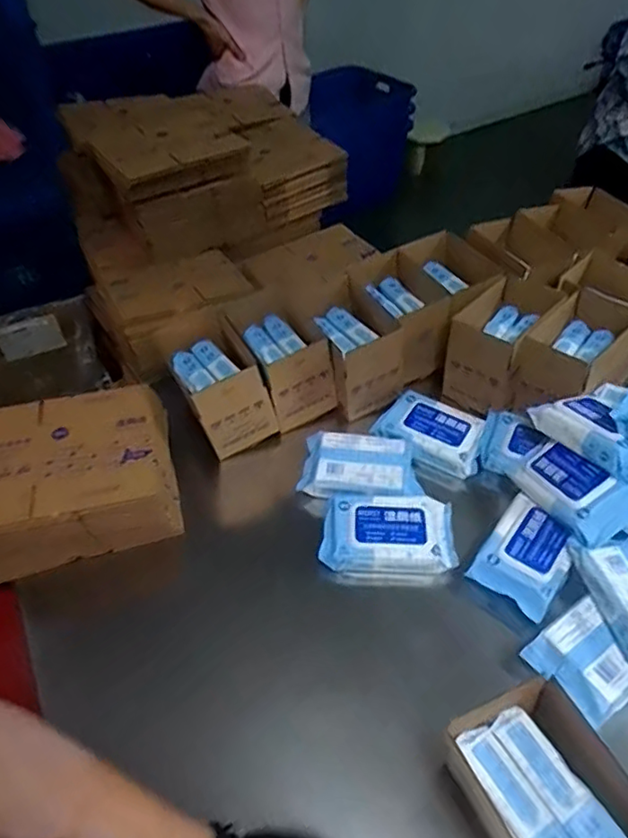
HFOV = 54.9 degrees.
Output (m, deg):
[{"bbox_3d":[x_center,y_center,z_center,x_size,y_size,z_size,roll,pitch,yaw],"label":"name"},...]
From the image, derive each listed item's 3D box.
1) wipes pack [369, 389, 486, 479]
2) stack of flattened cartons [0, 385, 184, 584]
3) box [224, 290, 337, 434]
[{"bbox_3d":[0.177,0.020,0.915,0.161,0.041,0.108,21,51,21],"label":"wipes pack"},{"bbox_3d":[-0.329,0.076,0.825,0.267,0.111,0.219,-12,47,-9],"label":"stack of flattened cartons"},{"bbox_3d":[-0.049,-0.079,0.922,0.121,0.142,0.133,-25,50,-20],"label":"box"}]

